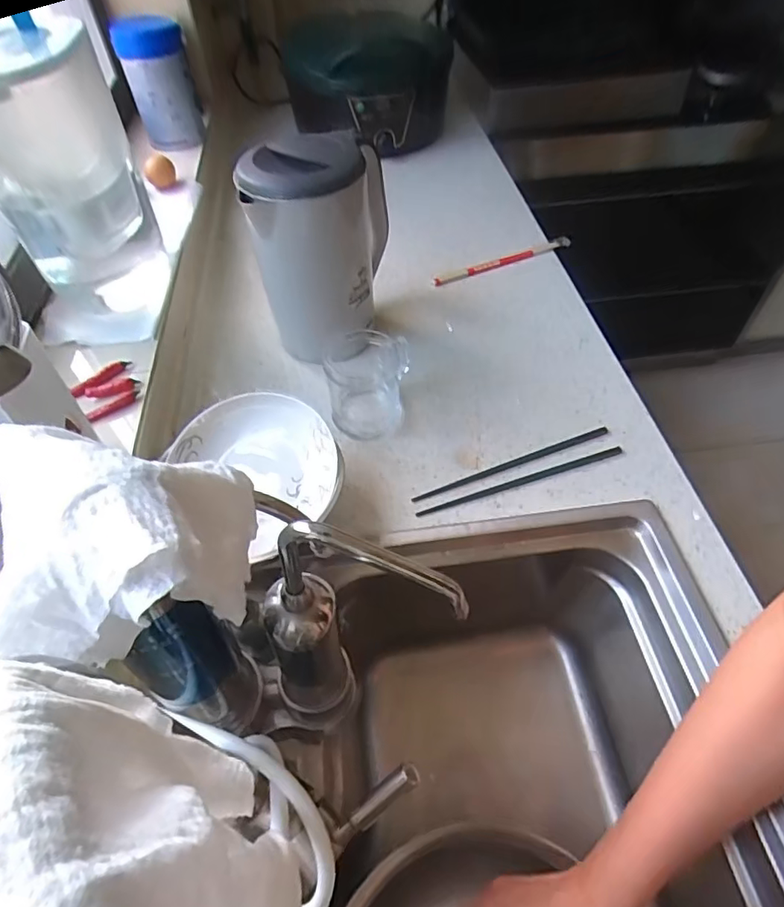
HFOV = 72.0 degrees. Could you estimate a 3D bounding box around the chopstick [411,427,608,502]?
[{"bbox_3d":[0.134,0.011,0.588,0.237,0.006,0.012,-19,53,-14],"label":"chopstick"}]

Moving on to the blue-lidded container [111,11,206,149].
[{"bbox_3d":[-0.376,-0.610,0.884,0.105,0.160,0.084,-22,54,-16],"label":"blue-lidded container"}]

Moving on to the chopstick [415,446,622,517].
[{"bbox_3d":[0.140,0.028,0.574,0.239,0.004,0.011,-16,53,-12],"label":"chopstick"}]

